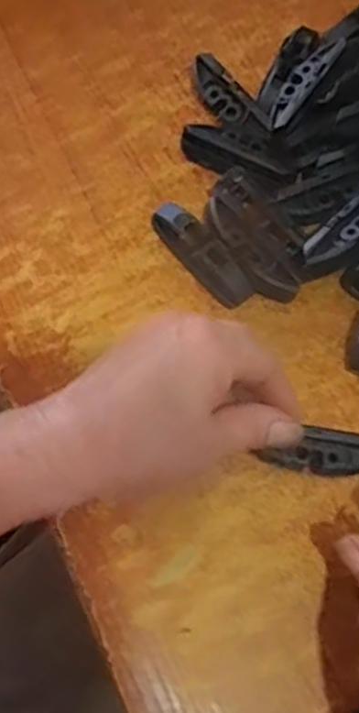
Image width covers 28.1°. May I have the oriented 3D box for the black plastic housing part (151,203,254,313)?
[{"bbox_3d":[0.011,-0.057,0.407,0.022,0.017,0.071,-37,78,-14],"label":"black plastic housing part"}]

